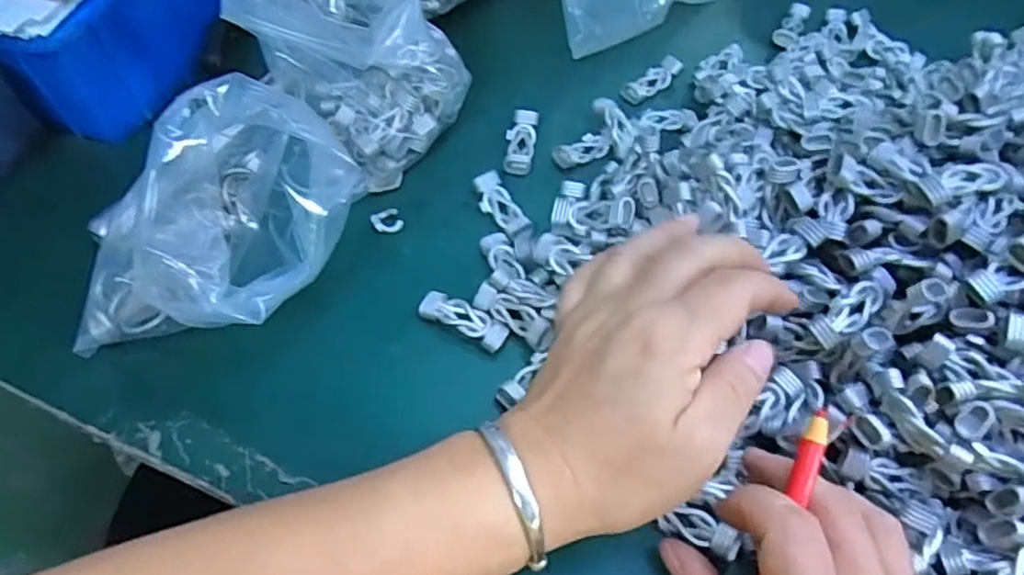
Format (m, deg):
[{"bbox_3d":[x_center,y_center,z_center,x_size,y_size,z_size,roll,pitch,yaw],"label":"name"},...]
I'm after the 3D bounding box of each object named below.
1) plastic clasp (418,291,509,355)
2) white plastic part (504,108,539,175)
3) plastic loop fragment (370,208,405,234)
[{"bbox_3d":[-0.024,0.016,0.325,0.045,0.005,0.016,26,62,14],"label":"plastic clasp"},{"bbox_3d":[0.005,-0.087,0.388,0.018,0.008,0.045,6,59,3],"label":"white plastic part"},{"bbox_3d":[-0.068,-0.037,0.360,0.017,0.004,0.015,-31,64,-18],"label":"plastic loop fragment"}]

